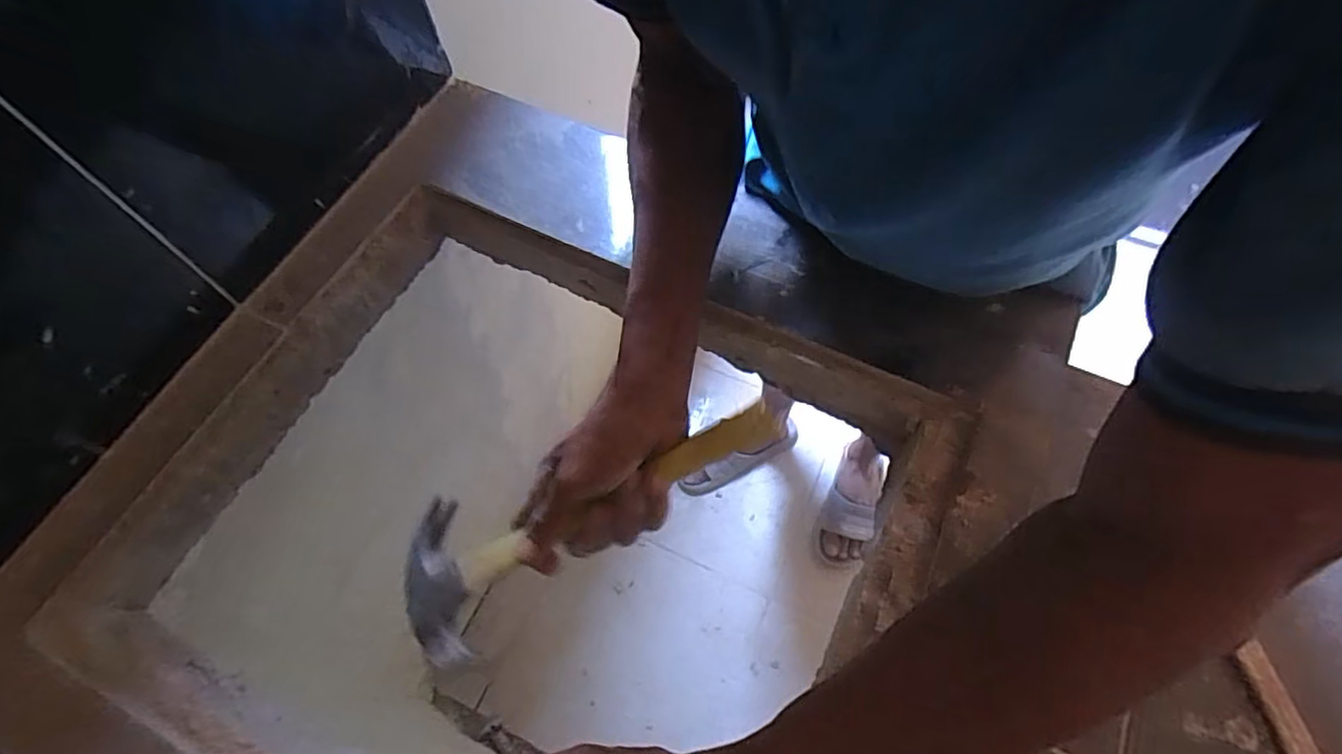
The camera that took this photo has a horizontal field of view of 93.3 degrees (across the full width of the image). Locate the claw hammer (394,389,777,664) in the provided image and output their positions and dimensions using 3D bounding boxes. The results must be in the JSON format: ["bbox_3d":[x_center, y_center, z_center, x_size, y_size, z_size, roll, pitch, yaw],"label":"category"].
[{"bbox_3d":[-0.054,0.088,0.417,0.268,0.027,0.105,-27,65,6],"label":"claw hammer"}]

